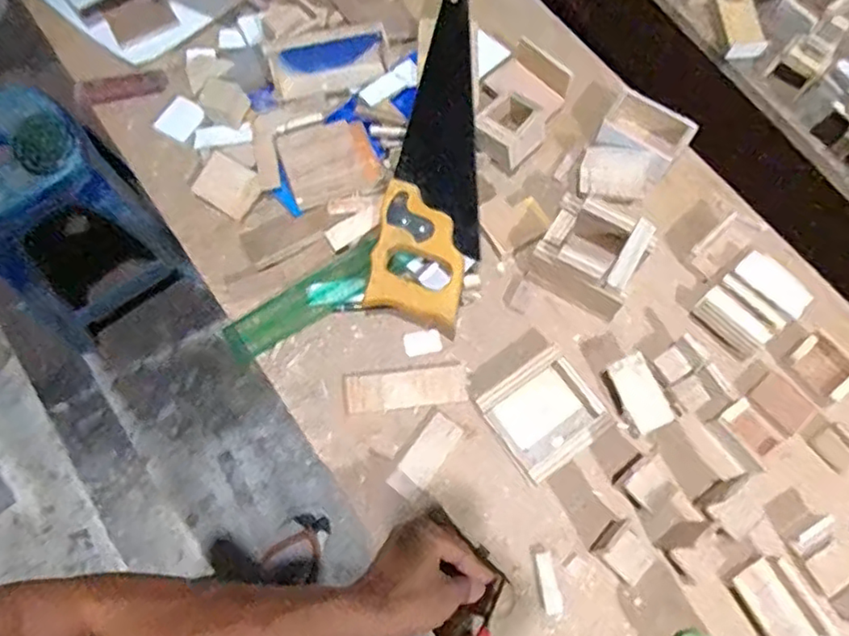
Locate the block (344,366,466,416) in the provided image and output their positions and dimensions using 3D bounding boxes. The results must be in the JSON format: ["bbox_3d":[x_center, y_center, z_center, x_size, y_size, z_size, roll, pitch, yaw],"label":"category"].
[{"bbox_3d":[-0.017,0.070,0.624,0.118,0.011,0.037,-7,75,-1],"label":"block"}]

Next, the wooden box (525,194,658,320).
[{"bbox_3d":[0.166,-0.065,0.636,0.105,0.075,0.089,27,72,10],"label":"wooden box"}]

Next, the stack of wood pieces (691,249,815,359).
[{"bbox_3d":[0.330,-0.016,0.643,0.088,0.039,0.079,-41,75,-13],"label":"stack of wood pieces"}]

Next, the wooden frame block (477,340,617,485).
[{"bbox_3d":[0.113,0.092,0.606,0.096,0.031,0.093,-35,77,-8],"label":"wooden frame block"}]

